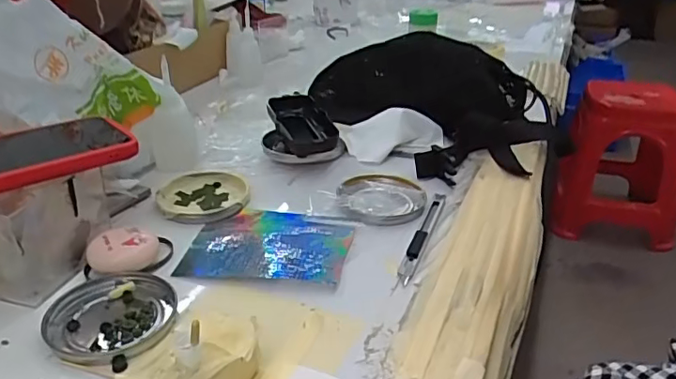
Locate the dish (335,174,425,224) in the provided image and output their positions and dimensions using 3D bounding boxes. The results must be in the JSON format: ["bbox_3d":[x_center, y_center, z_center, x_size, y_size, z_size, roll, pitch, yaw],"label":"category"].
[{"bbox_3d":[0.039,0.006,0.496,0.077,0.008,0.082,1,28,-1],"label":"dish"}]

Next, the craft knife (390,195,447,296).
[{"bbox_3d":[0.070,0.035,0.443,0.014,0.006,0.143,12,30,18],"label":"craft knife"}]

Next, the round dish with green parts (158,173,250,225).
[{"bbox_3d":[-0.122,0.007,0.497,0.077,0.011,0.083,1,28,-1],"label":"round dish with green parts"}]

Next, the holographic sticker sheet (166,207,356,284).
[{"bbox_3d":[-0.054,0.042,0.436,0.124,0.007,0.100,3,26,5],"label":"holographic sticker sheet"}]

